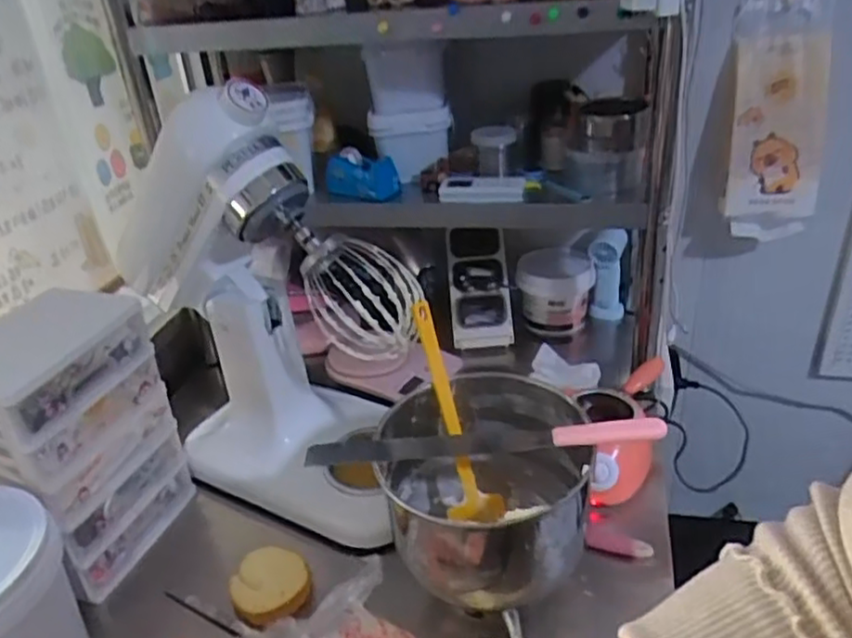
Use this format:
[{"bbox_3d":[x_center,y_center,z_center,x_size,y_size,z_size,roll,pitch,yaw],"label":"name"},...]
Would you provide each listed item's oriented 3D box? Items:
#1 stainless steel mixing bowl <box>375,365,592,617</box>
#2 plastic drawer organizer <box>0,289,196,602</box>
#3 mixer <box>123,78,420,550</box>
[{"bbox_3d":[0.060,0.198,0.735,0.213,0.188,0.216,-4,30,2],"label":"stainless steel mixing bowl"},{"bbox_3d":[-0.425,0.146,0.826,0.137,0.313,0.202,7,32,20],"label":"plastic drawer organizer"},{"bbox_3d":[-0.180,-0.011,0.849,0.338,0.485,0.217,19,37,36],"label":"mixer"}]

